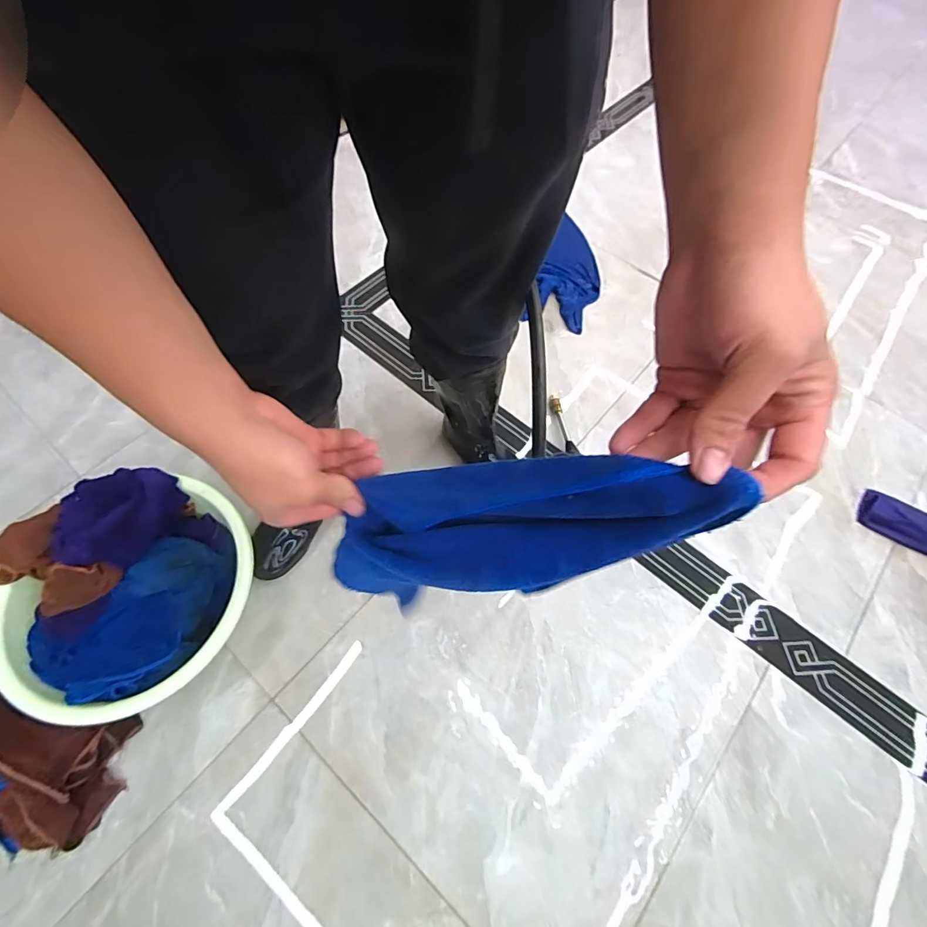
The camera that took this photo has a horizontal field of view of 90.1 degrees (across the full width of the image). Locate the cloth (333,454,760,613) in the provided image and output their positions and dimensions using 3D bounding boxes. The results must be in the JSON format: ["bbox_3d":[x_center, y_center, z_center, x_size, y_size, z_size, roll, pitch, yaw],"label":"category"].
[{"bbox_3d":[0.007,0.046,0.311,0.017,0.314,0.090,-23,99,-49],"label":"cloth"}]

